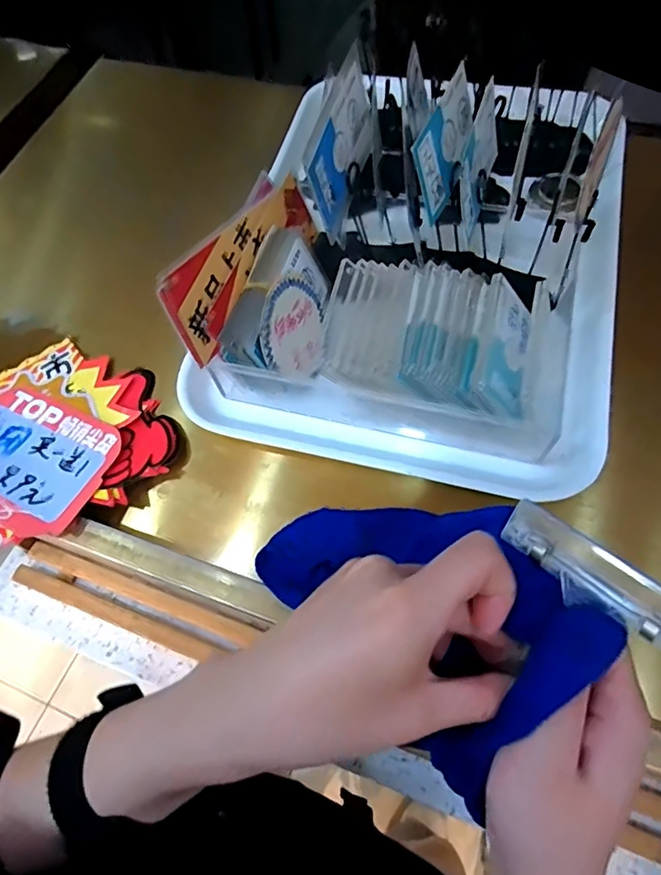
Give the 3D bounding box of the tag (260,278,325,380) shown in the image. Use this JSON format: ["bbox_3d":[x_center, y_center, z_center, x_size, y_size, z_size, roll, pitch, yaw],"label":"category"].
[{"bbox_3d":[-0.024,-0.074,0.368,0.004,0.066,0.065,5,100,33],"label":"tag"}]

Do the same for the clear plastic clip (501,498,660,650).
[{"bbox_3d":[0.104,0.055,0.208,0.026,0.011,0.079,-38,49,-17],"label":"clear plastic clip"}]

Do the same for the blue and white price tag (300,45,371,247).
[{"bbox_3d":[0.008,-0.181,0.331,0.005,0.063,0.095,14,76,24],"label":"blue and white price tag"}]

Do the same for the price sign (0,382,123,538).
[{"bbox_3d":[-0.217,0.012,0.378,0.127,0.008,0.093,24,58,16],"label":"price sign"}]

